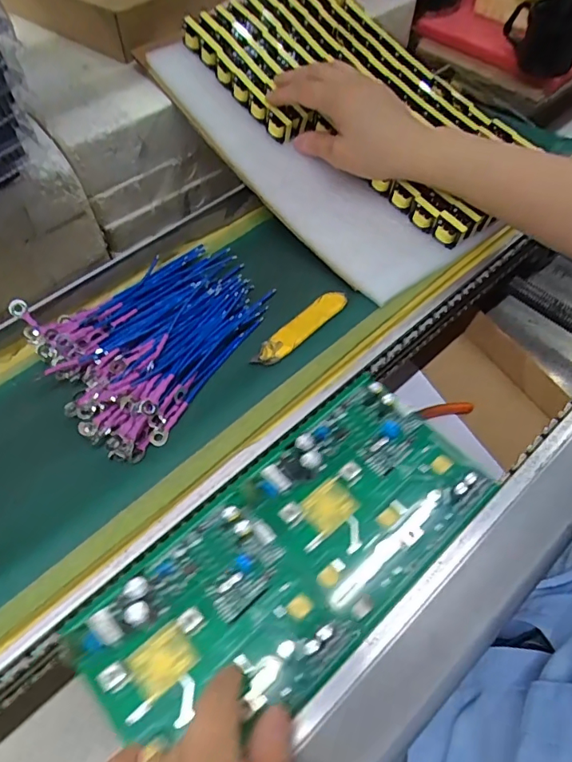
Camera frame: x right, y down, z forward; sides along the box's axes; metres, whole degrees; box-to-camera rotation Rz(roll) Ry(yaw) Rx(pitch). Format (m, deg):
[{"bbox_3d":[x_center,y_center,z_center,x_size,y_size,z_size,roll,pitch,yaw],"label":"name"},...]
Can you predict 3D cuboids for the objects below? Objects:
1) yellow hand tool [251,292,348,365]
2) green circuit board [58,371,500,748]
[{"bbox_3d":[0.012,-0.042,0.379,0.022,0.009,0.094,39,67,22],"label":"yellow hand tool"},{"bbox_3d":[0.003,0.102,0.301,0.255,0.025,0.126,-33,68,-17],"label":"green circuit board"}]

